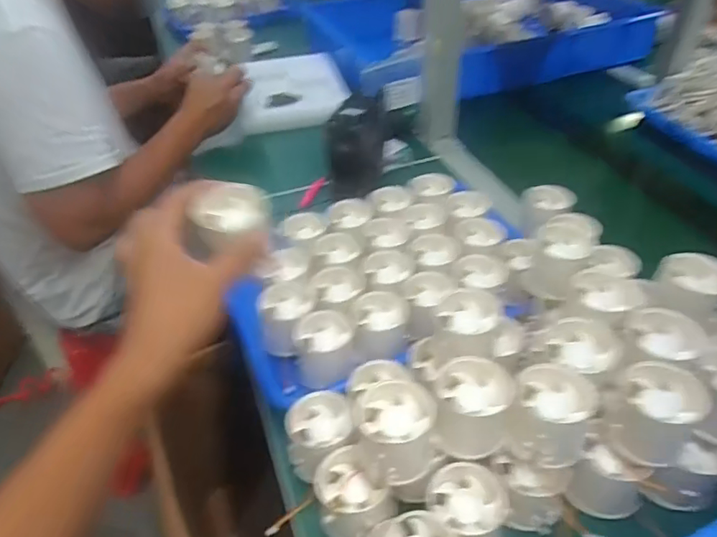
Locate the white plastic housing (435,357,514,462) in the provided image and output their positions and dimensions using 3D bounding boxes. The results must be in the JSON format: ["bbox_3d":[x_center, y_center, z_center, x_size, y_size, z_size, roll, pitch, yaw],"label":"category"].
[{"bbox_3d":[0.083,0.106,0.403,0.053,0.065,0.051,-1,42,1],"label":"white plastic housing"}]

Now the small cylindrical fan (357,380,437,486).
[{"bbox_3d":[0.028,0.122,0.392,0.053,0.060,0.057,-1,42,1],"label":"small cylindrical fan"}]

